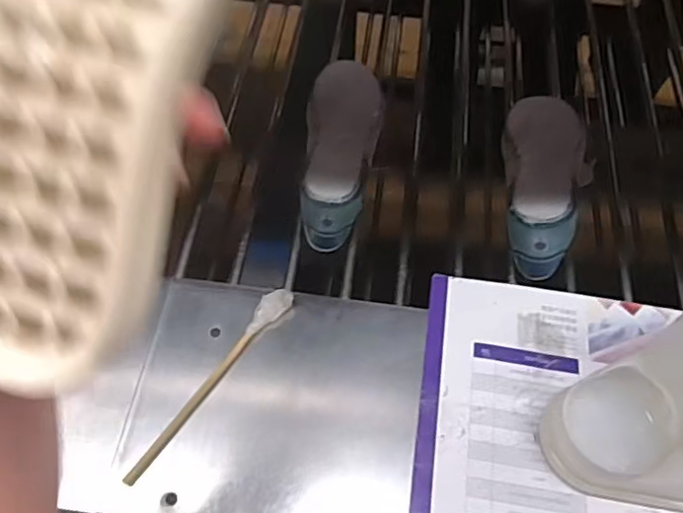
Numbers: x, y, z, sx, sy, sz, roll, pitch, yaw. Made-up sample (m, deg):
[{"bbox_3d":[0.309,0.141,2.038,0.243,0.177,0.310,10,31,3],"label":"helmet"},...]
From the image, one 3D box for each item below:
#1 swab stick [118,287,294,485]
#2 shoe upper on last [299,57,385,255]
[{"bbox_3d":[-0.127,0.115,0.579,0.026,0.018,0.225,34,64,18],"label":"swab stick"},{"bbox_3d":[0.003,-0.135,0.742,0.091,0.077,0.254,2,59,1],"label":"shoe upper on last"}]

